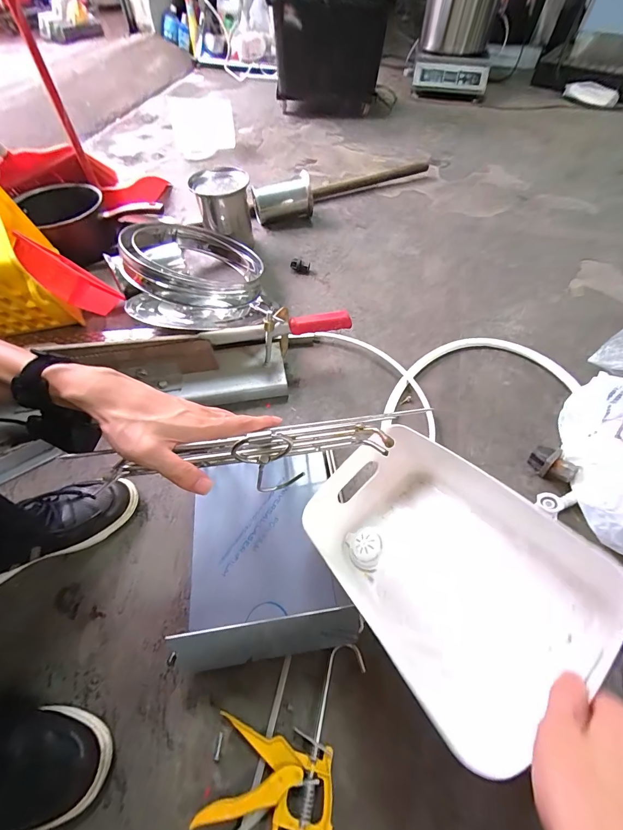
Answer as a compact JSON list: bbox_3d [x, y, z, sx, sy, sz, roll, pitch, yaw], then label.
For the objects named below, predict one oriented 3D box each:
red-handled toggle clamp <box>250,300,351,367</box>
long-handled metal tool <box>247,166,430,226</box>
[{"bbox_3d":[-0.015,-0.172,0.651,0.175,0.101,0.054,-14,59,-11],"label":"red-handled toggle clamp"},{"bbox_3d":[0.109,-0.762,1.092,0.651,0.101,0.154,-36,65,-22],"label":"long-handled metal tool"}]

